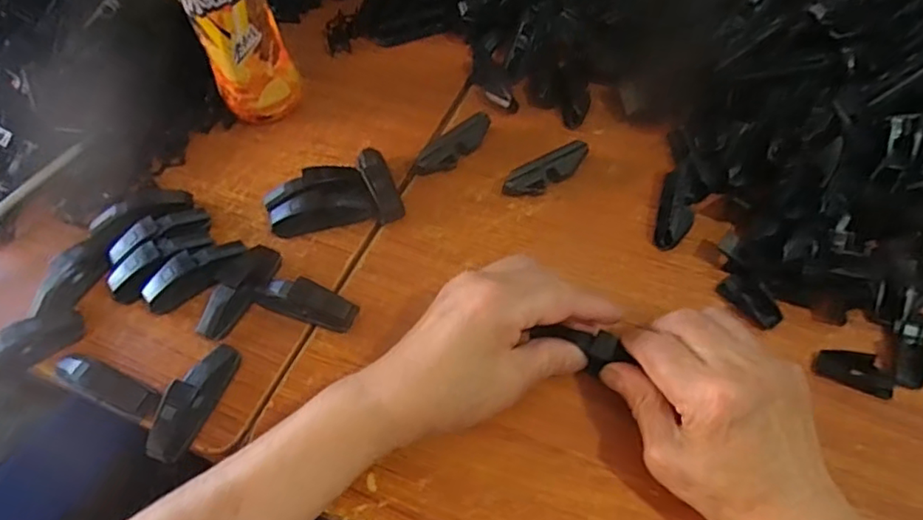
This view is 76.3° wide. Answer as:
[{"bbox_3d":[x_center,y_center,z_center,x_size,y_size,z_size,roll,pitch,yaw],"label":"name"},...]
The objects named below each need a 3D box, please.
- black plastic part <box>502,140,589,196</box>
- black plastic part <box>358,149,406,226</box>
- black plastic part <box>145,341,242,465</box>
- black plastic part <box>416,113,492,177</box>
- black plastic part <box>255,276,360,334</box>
[{"bbox_3d":[0.064,-0.066,0.439,0.068,0.019,0.019,-31,60,-17],"label":"black plastic part"},{"bbox_3d":[-0.061,-0.059,0.436,0.023,0.025,0.065,-18,57,-9],"label":"black plastic part"},{"bbox_3d":[-0.161,0.085,0.356,0.020,0.029,0.073,16,59,14],"label":"black plastic part"},{"bbox_3d":[-0.005,-0.088,0.460,0.019,0.019,0.077,34,64,23],"label":"black plastic part"},{"bbox_3d":[-0.099,0.030,0.385,0.062,0.026,0.021,16,59,14],"label":"black plastic part"}]

